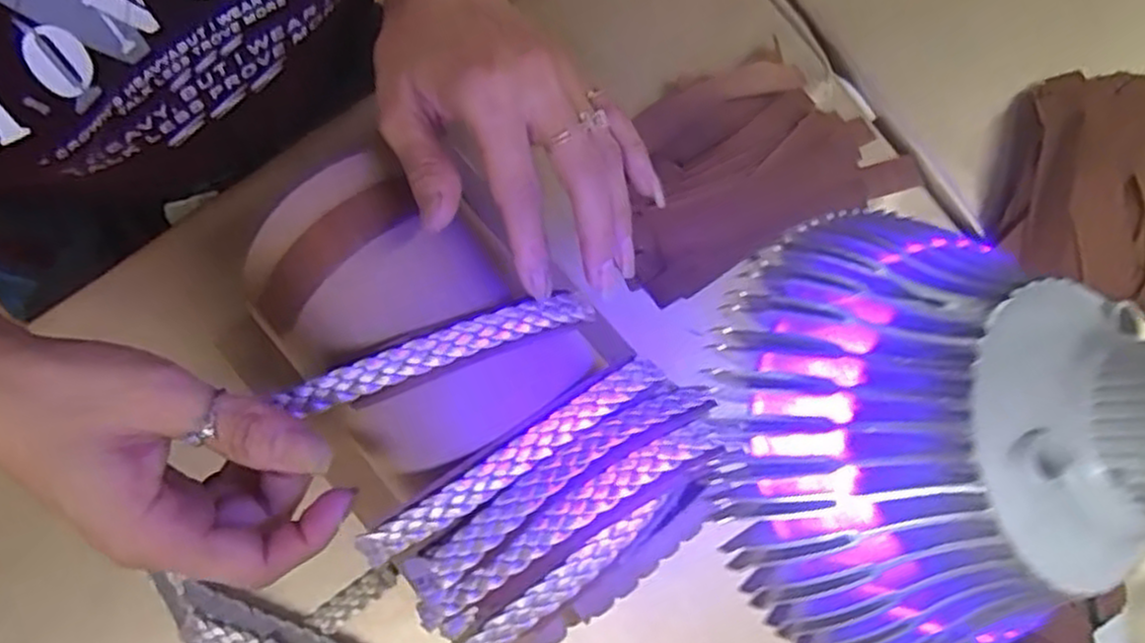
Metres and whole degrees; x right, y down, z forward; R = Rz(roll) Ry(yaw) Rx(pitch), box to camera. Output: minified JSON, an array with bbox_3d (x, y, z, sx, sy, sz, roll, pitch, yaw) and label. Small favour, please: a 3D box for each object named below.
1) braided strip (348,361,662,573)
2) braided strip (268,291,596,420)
[{"bbox_3d":[-0.022,0.052,0.298,0.130,0.021,0.014,-33,84,-6],"label":"braided strip"},{"bbox_3d":[-0.049,0.010,0.300,0.123,0.015,0.013,-19,79,-16],"label":"braided strip"}]

